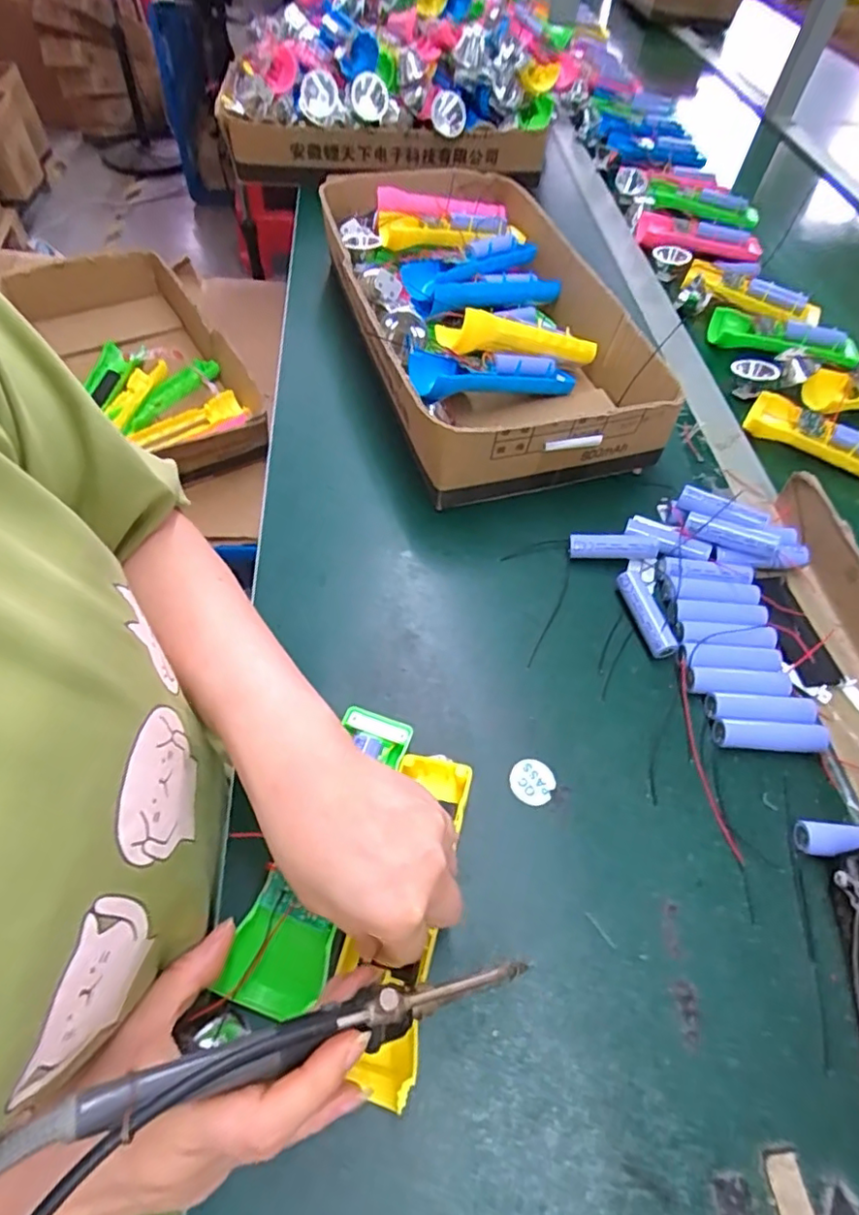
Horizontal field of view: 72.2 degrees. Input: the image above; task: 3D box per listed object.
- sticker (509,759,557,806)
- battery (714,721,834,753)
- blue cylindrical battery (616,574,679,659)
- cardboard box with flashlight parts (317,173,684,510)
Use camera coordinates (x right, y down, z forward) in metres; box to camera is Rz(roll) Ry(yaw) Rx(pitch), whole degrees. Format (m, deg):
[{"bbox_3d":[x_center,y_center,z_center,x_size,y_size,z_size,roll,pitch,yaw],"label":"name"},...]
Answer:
[{"bbox_3d":[0.062,0.105,0.357,0.026,0.004,0.026,2,53,-3],"label":"sticker"},{"bbox_3d":[0.216,0.082,0.372,0.071,0.013,0.018,4,53,-2],"label":"battery"},{"bbox_3d":[0.153,0.004,0.418,0.019,0.017,0.064,-9,55,-11],"label":"blue cylindrical battery"},{"bbox_3d":[0.043,-0.283,0.569,0.224,0.091,0.425,-12,55,-13],"label":"cardboard box with flashlight parts"}]

